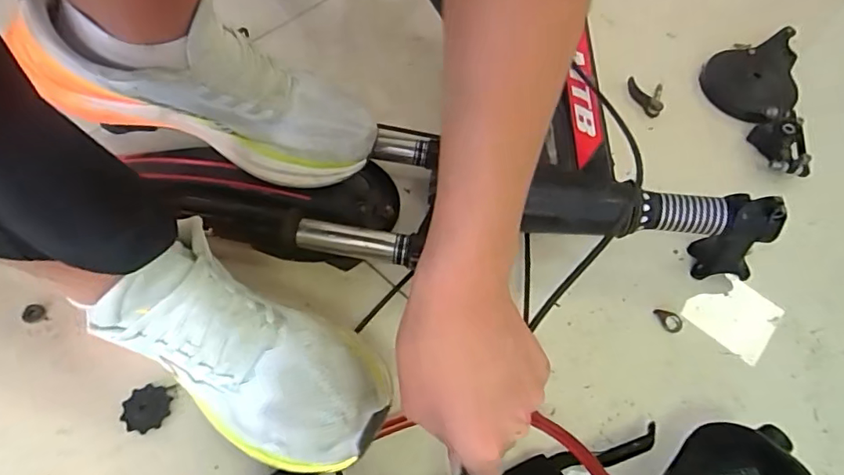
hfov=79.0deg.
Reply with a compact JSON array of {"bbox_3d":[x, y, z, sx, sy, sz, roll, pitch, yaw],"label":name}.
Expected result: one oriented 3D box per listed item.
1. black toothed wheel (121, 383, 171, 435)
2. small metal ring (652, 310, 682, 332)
[{"bbox_3d":[-0.211,0.130,0.392,0.032,0.005,0.034,2,59,-3],"label":"black toothed wheel"},{"bbox_3d":[0.222,0.075,0.464,0.026,0.009,0.015,21,60,8],"label":"small metal ring"}]

